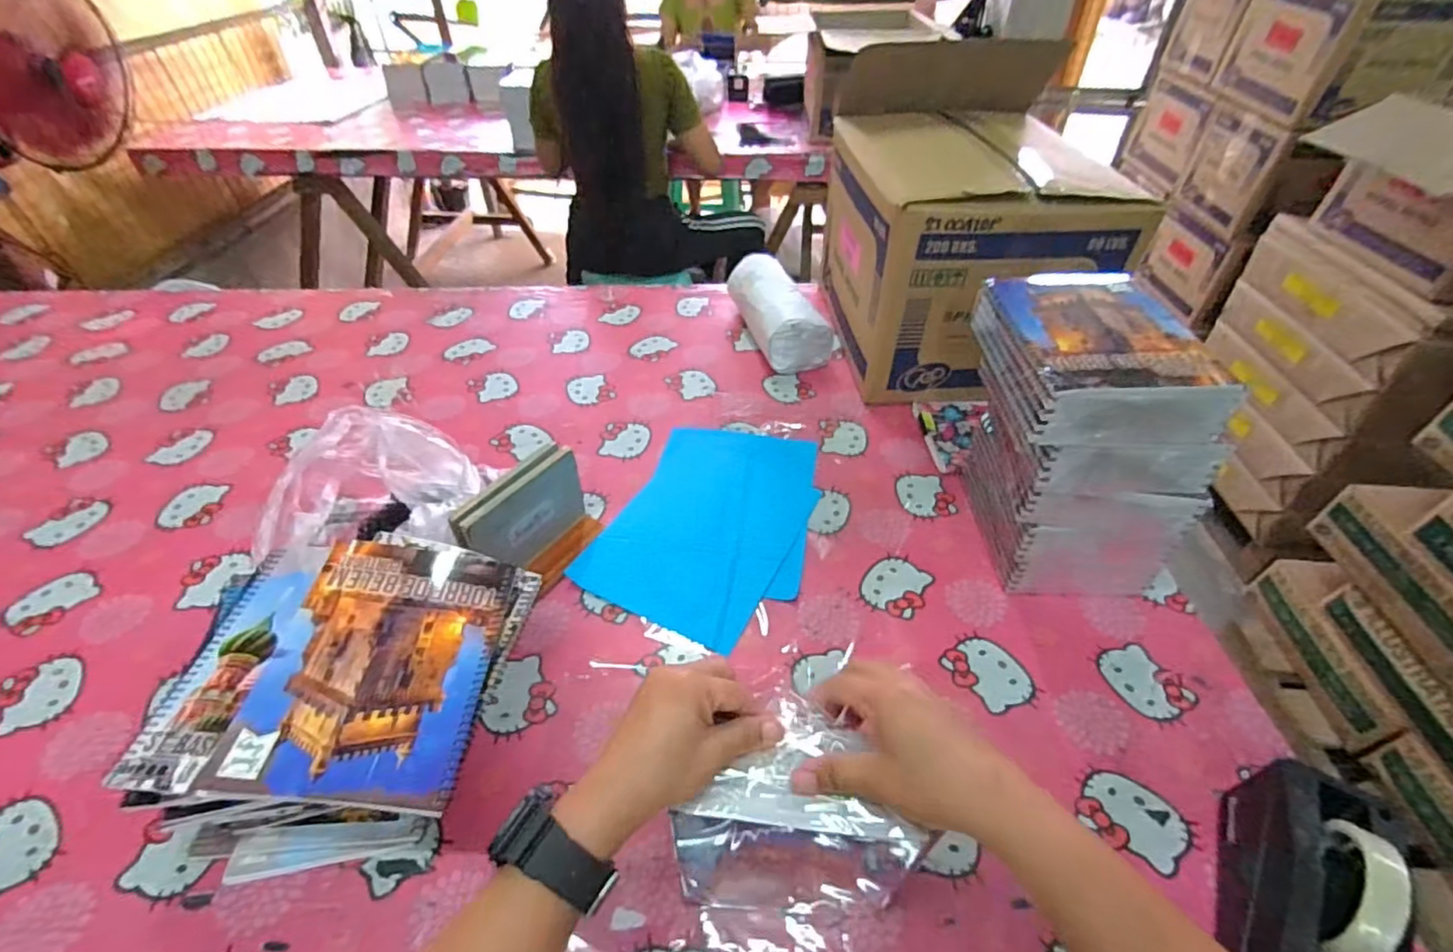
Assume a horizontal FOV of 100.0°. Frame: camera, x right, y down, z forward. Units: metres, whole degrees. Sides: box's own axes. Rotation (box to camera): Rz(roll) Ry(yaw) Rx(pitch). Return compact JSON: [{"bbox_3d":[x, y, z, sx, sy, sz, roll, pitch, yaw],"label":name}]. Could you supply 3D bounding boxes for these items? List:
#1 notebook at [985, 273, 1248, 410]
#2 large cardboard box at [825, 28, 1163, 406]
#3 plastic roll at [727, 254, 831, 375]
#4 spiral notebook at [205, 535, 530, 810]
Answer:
[{"bbox_3d":[0.341,-0.141,0.565,0.153,0.017,0.208,-1,43,5],"label":"notebook"},{"bbox_3d":[0.355,-0.398,0.945,0.329,0.378,0.404,-3,44,-3],"label":"large cardboard box"},{"bbox_3d":[0.080,-0.291,1.056,0.101,0.089,0.257,-14,47,-15],"label":"plastic roll"},{"bbox_3d":[-0.254,0.140,0.459,0.147,0.017,0.198,13,44,-10],"label":"spiral notebook"}]

